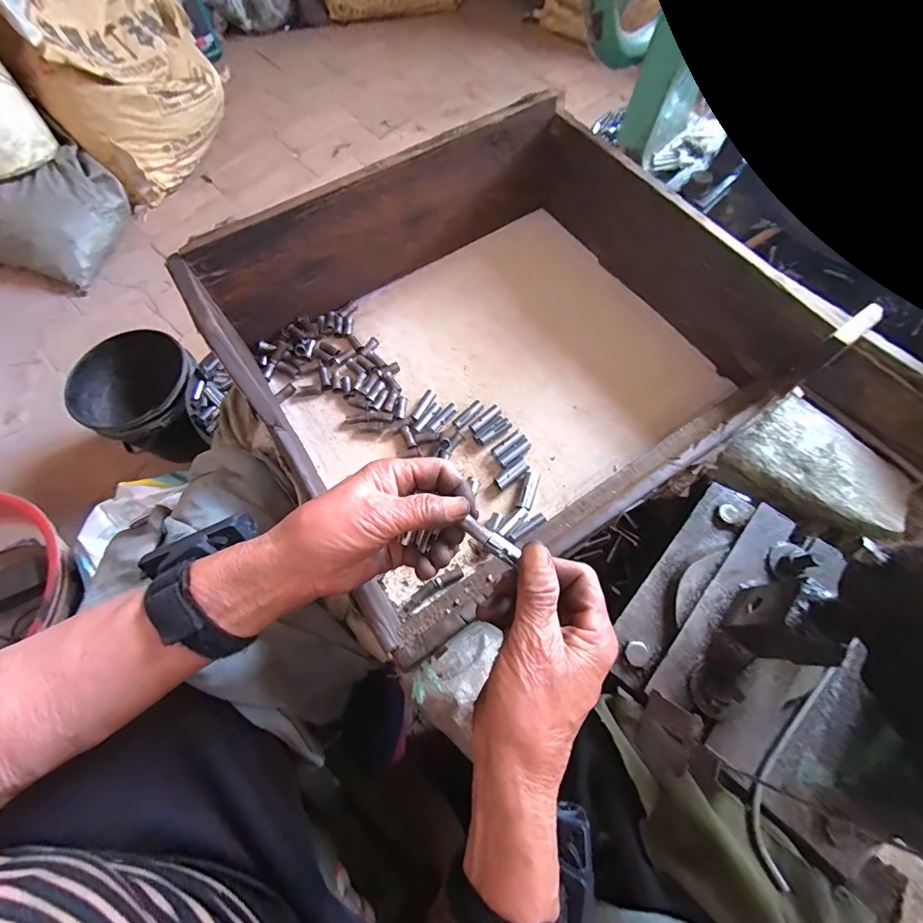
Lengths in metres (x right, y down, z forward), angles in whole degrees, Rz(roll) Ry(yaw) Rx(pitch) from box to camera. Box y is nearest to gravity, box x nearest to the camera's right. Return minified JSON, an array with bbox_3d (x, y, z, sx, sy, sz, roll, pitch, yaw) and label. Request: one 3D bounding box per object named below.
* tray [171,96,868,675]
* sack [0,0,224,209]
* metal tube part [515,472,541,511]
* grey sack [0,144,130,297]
[{"bbox_3d":[0.039,-0.117,0.411,0.446,0.134,0.389,-30,70,-13],"label":"tray"},{"bbox_3d":[-0.878,-1.067,0.999,0.400,0.571,0.571,-24,69,-10],"label":"sack"},{"bbox_3d":[0.063,0.028,0.402,0.016,0.009,0.037,17,68,7],"label":"metal tube part"},{"bbox_3d":[-1.005,-0.607,1.032,0.274,0.166,0.337,12,67,5],"label":"grey sack"}]

